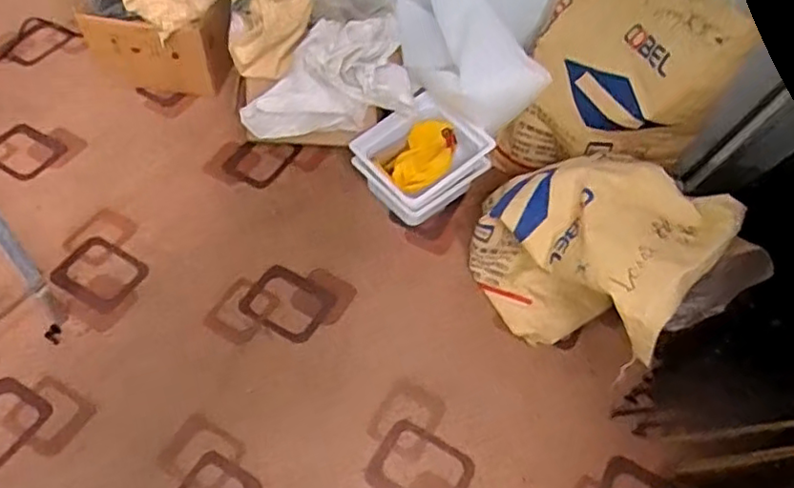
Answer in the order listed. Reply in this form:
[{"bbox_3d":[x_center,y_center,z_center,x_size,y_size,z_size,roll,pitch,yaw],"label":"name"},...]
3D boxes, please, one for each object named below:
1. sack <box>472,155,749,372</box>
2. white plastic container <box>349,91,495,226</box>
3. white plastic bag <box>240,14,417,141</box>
[{"bbox_3d":[0.389,0.021,1.276,0.294,0.361,0.429,-31,61,-22],"label":"sack"},{"bbox_3d":[0.052,-0.211,1.486,0.265,0.125,0.250,-41,67,-10],"label":"white plastic container"},{"bbox_3d":[-0.158,-0.365,1.413,0.396,0.155,0.208,-23,58,-18],"label":"white plastic bag"}]

